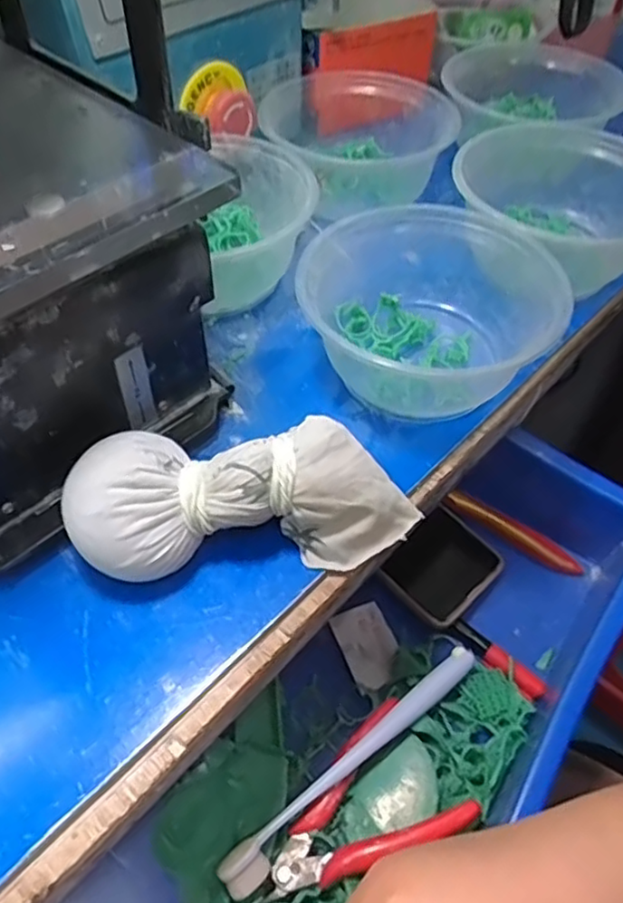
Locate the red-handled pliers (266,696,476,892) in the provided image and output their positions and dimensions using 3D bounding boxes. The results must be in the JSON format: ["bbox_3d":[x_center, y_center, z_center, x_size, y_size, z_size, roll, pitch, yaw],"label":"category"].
[{"bbox_3d":[0.027,0.199,0.356,0.109,0.011,0.074,-30,59,-23],"label":"red-handled pliers"}]

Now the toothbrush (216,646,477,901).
[{"bbox_3d":[0.028,0.175,0.369,0.183,0.019,0.020,-32,60,-24],"label":"toothbrush"}]

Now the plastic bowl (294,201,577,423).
[{"bbox_3d":[0.063,-0.074,0.358,0.136,0.059,0.119,19,54,12],"label":"plastic bowl"}]

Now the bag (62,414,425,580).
[{"bbox_3d":[-0.028,0.021,0.289,0.145,0.052,0.052,-7,53,-8],"label":"bag"}]

